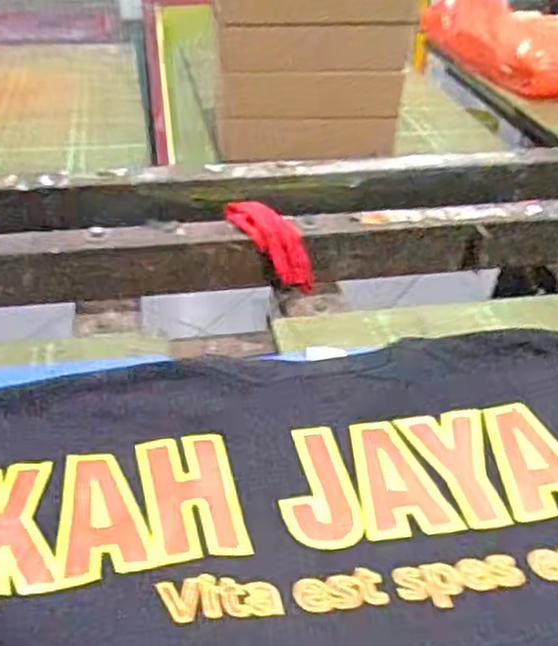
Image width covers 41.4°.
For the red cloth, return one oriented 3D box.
[{"bbox_3d":[-0.009,-0.078,0.708,0.113,0.032,0.048,49,49,8],"label":"red cloth"}]

